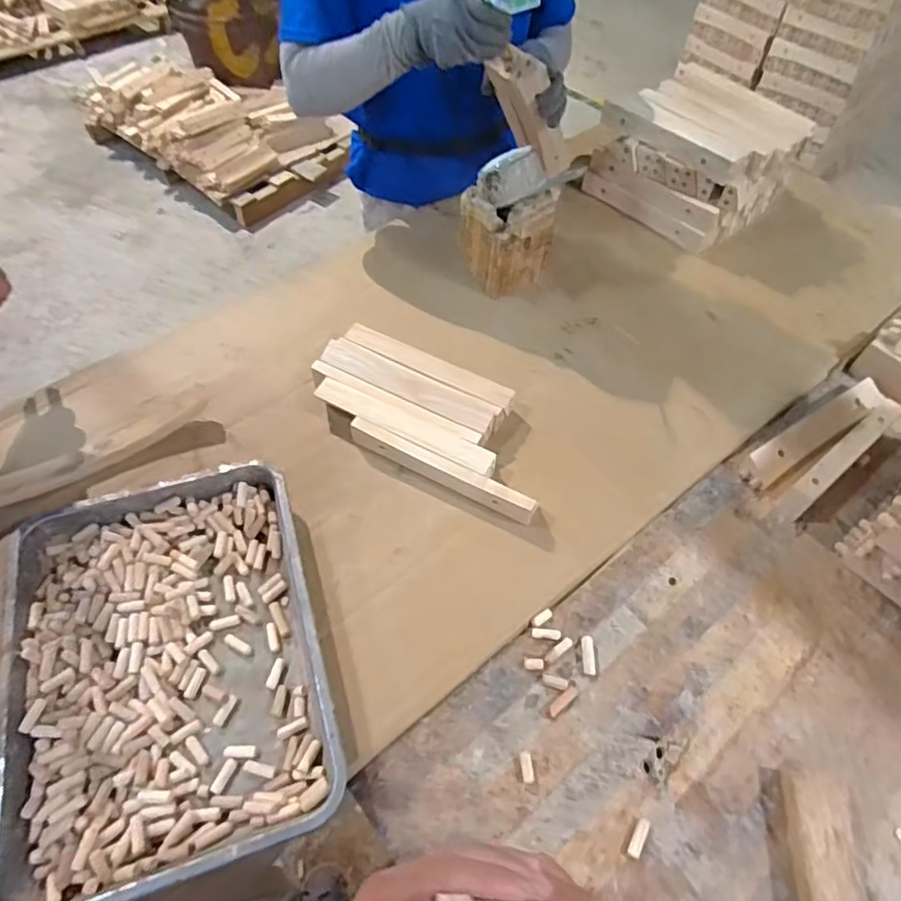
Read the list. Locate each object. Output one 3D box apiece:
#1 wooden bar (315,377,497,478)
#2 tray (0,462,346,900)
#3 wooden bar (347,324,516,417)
[{"bbox_3d":[-0.058,-0.033,0.764,0.249,0.015,0.037,24,58,14],"label":"wooden bar"},{"bbox_3d":[-0.284,0.210,0.610,0.286,0.052,0.386,-15,57,-11],"label":"tray"},{"bbox_3d":[-0.029,-0.117,0.826,0.245,0.019,0.038,24,58,14],"label":"wooden bar"}]

